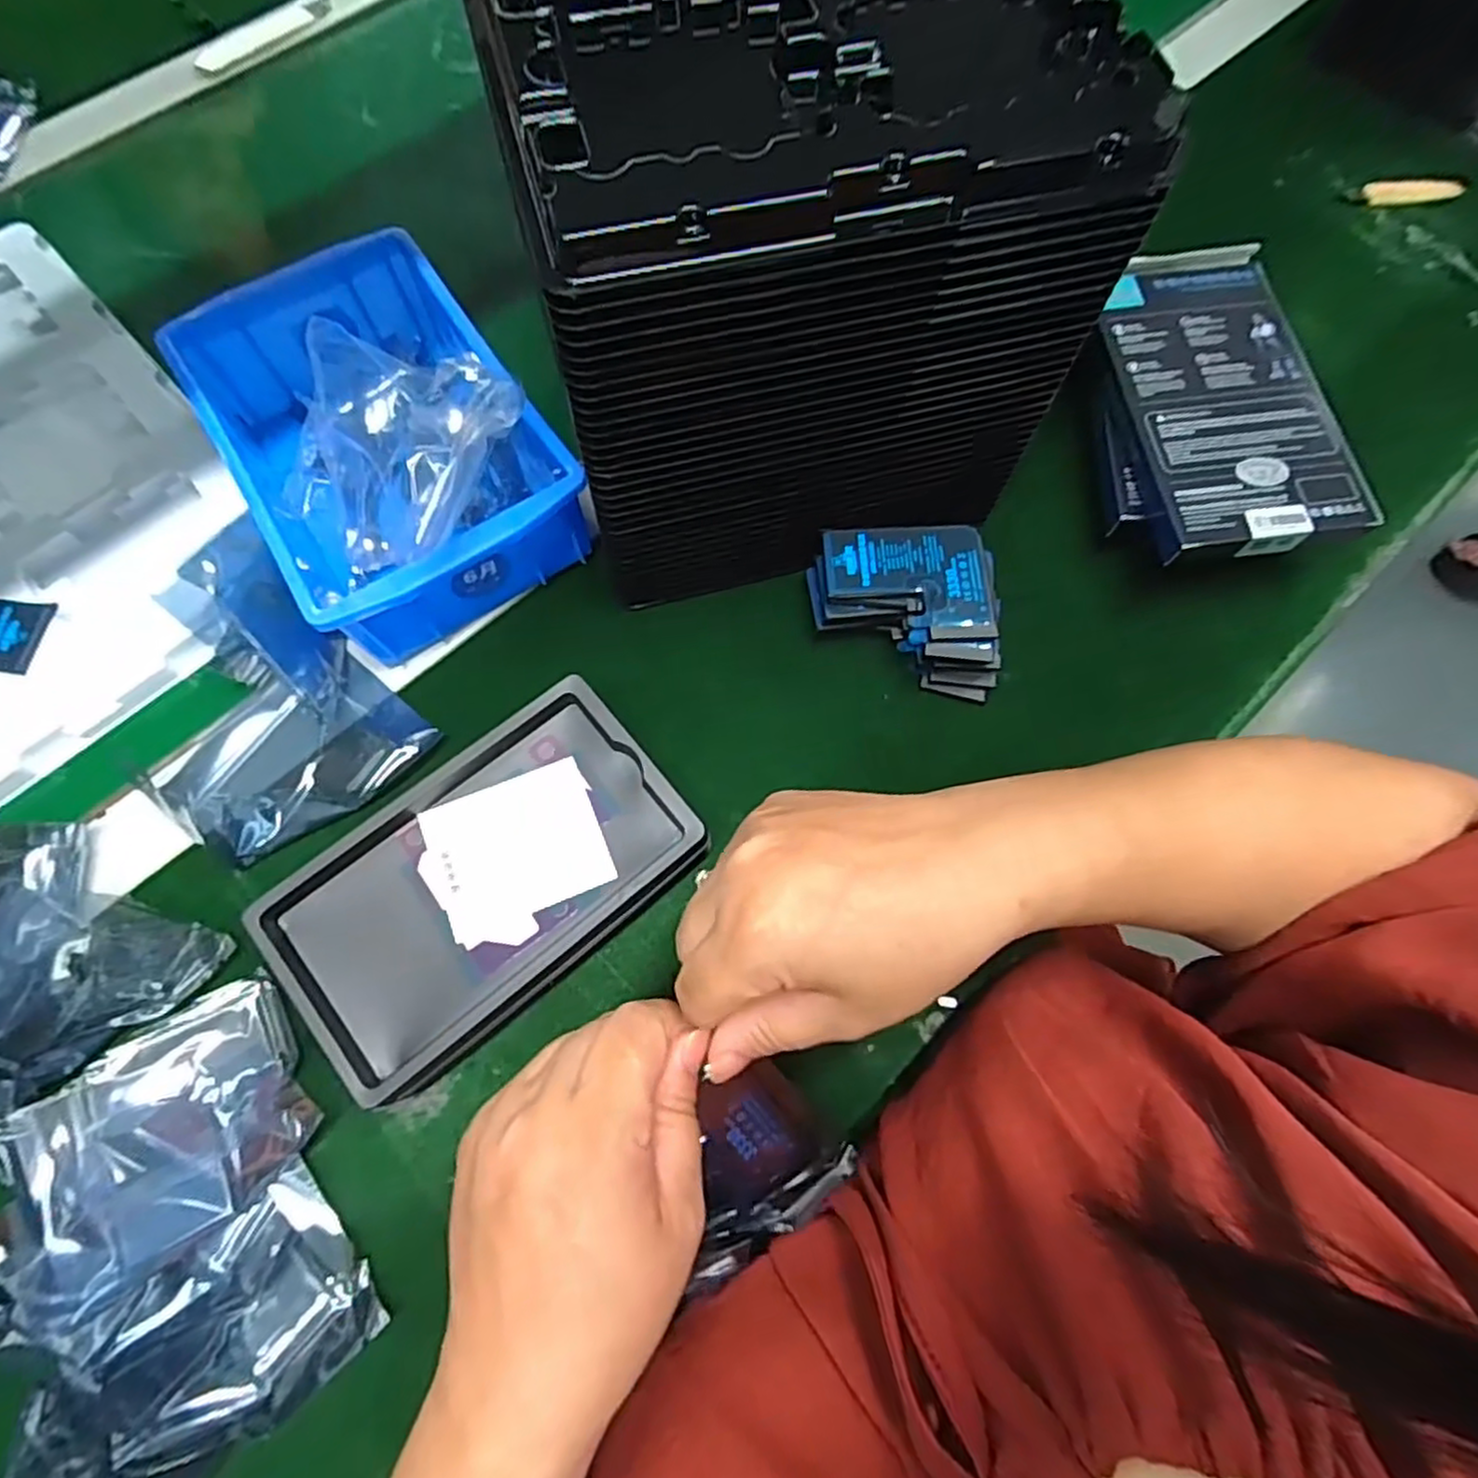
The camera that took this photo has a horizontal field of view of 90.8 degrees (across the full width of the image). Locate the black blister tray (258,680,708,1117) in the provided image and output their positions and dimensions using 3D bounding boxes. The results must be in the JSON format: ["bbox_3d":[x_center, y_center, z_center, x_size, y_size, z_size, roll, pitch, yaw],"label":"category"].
[{"bbox_3d":[-0.102,0.061,0.307,0.156,0.047,0.098,-38,76,-12],"label":"black blister tray"}]

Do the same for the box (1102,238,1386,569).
[{"bbox_3d":[0.237,-0.170,0.361,0.093,0.016,0.170,-3,72,-2],"label":"box"}]

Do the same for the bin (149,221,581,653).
[{"bbox_3d":[-0.177,-0.145,0.363,0.129,0.064,0.200,-36,76,-12],"label":"bin"}]

